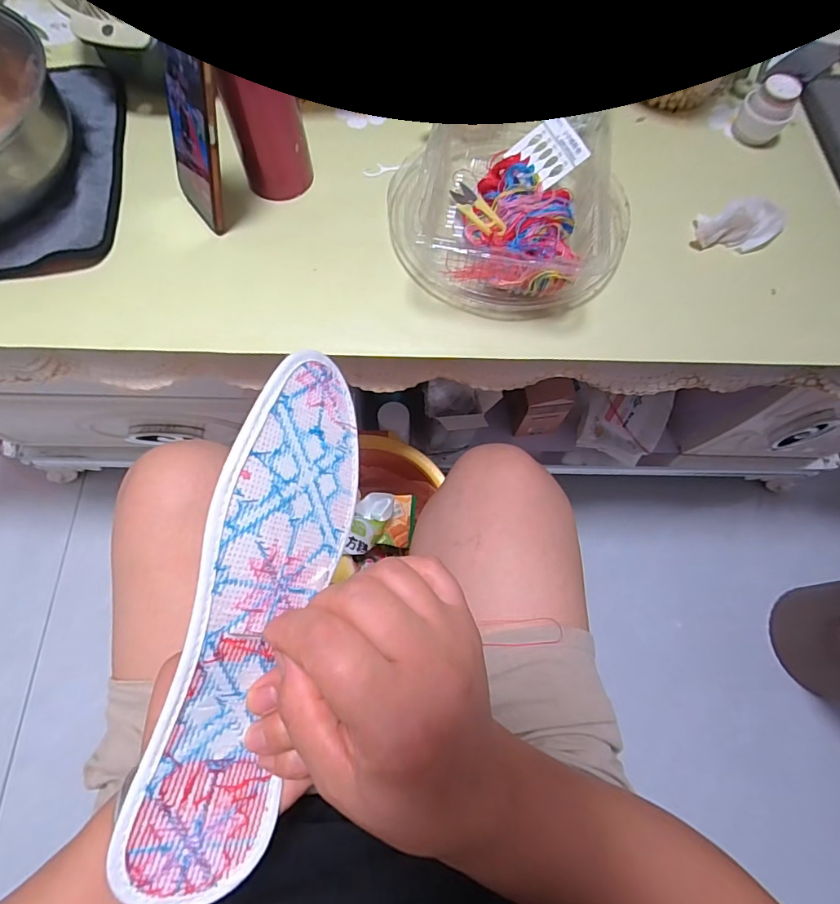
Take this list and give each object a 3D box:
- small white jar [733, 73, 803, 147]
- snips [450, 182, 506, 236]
[{"bbox_3d":[0.378,-0.371,0.507,0.050,0.047,0.060,37,74,10],"label":"small white jar"},{"bbox_3d":[0.056,-0.238,0.456,0.024,0.007,0.091,-24,59,-9],"label":"snips"}]

